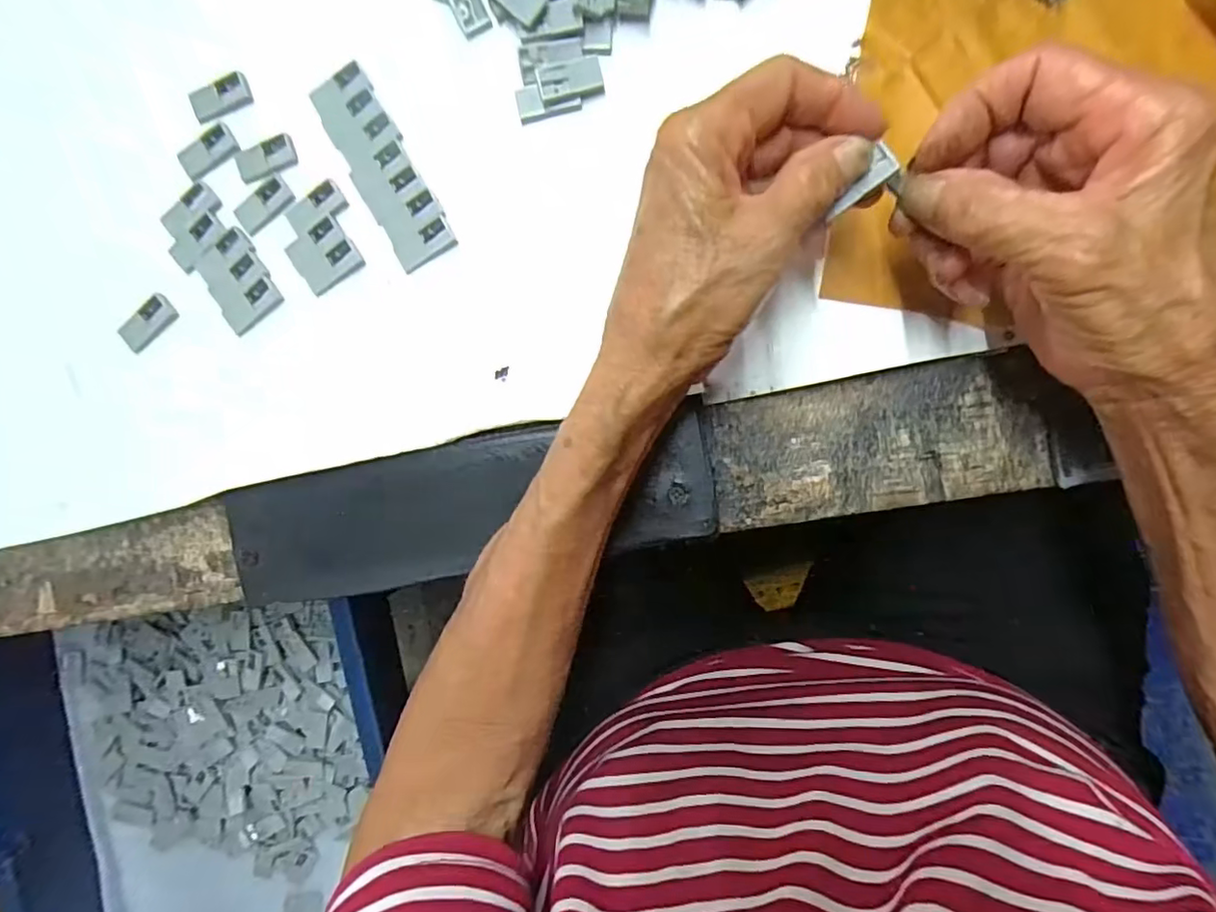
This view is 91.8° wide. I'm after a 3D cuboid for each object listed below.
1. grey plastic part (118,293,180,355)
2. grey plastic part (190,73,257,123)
[{"bbox_3d":[-0.214,-0.061,0.275,0.014,0.008,0.028,43,93,3],"label":"grey plastic part"},{"bbox_3d":[-0.177,-0.163,0.268,0.027,0.004,0.016,-26,88,4],"label":"grey plastic part"}]

